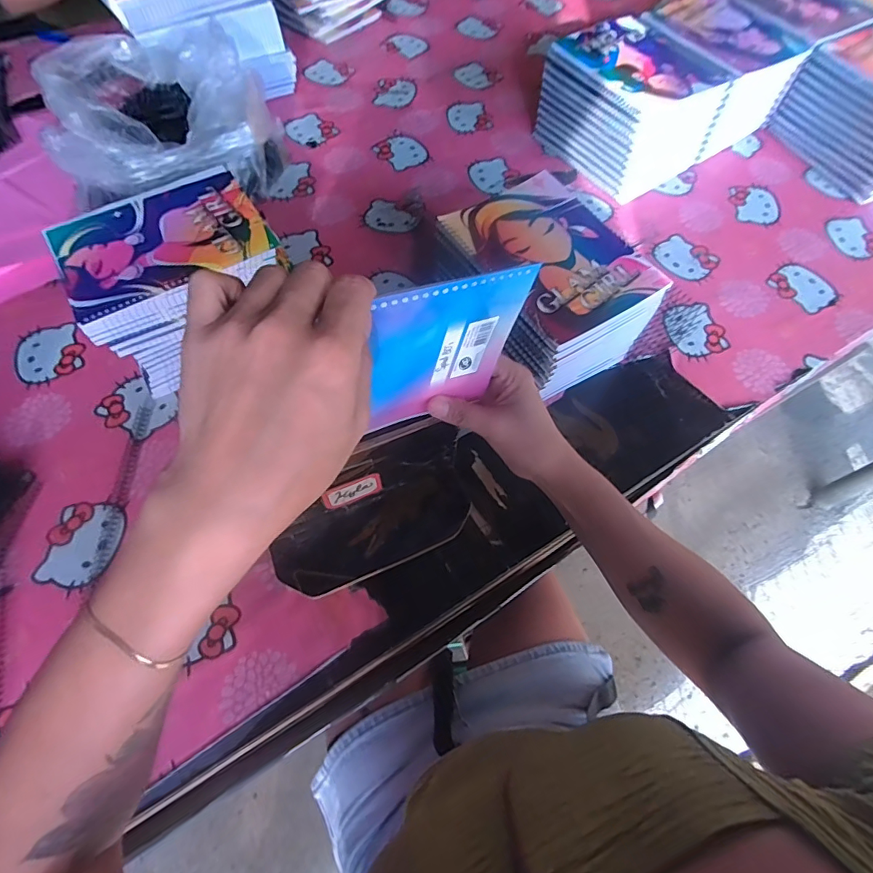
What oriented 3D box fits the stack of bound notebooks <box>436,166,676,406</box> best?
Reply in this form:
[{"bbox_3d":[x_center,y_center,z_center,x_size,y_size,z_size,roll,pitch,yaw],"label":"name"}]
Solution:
[{"bbox_3d":[0.113,-0.159,0.537,0.154,0.122,0.195,-29,67,-16],"label":"stack of bound notebooks"}]

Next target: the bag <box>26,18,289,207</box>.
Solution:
[{"bbox_3d":[-0.359,-0.427,0.652,0.263,0.136,0.261,-4,62,-4],"label":"bag"}]

